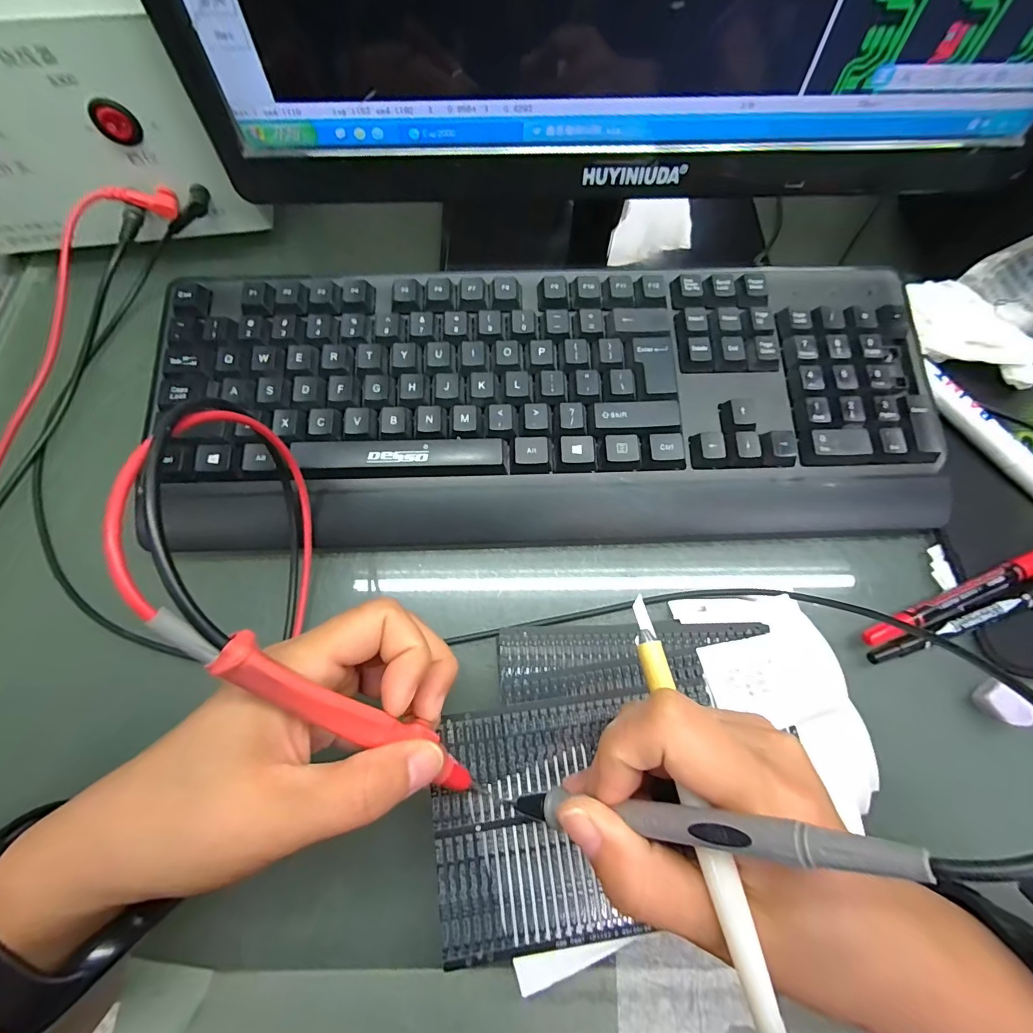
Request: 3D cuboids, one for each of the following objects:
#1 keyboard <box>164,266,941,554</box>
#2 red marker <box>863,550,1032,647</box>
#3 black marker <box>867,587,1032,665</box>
[{"bbox_3d":[0.022,-0.068,0.260,0.417,0.038,0.154,-1,70,-2],"label":"keyboard"},{"bbox_3d":[0.245,0.040,0.239,0.138,0.013,0.015,-21,72,-8],"label":"red marker"},{"bbox_3d":[0.248,0.050,0.237,0.139,0.008,0.011,-18,71,-7],"label":"black marker"}]

